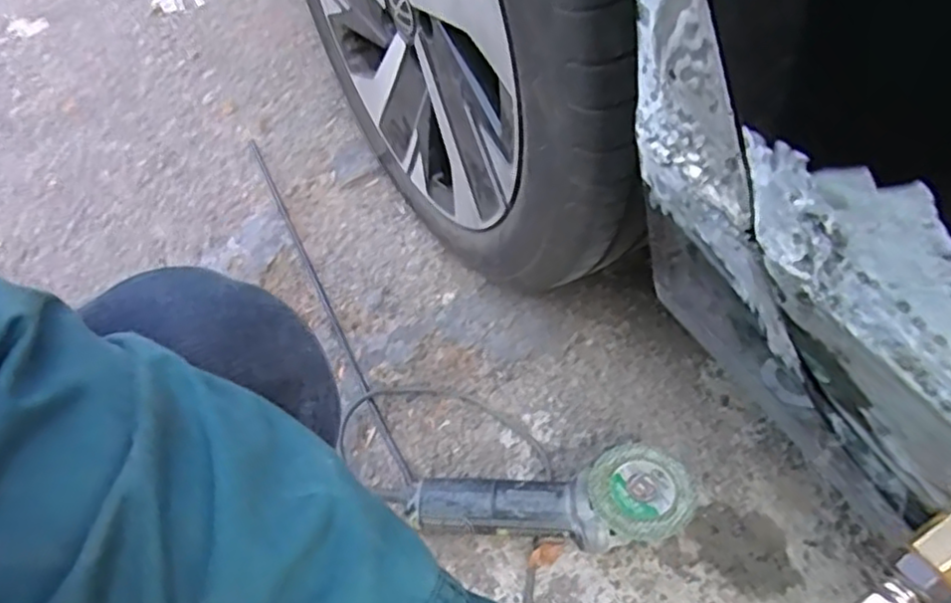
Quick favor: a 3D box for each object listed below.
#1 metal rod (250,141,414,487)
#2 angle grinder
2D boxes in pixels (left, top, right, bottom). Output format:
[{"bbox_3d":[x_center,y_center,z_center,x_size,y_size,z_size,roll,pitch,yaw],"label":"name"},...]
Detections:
[{"bbox_3d":[-0.219,-0.026,0.932,0.013,0.011,0.647,-24,56,-12],"label":"metal rod"},{"bbox_3d":[0.061,0.201,0.692,0.294,0.101,0.098,2,55,6],"label":"angle grinder"}]

